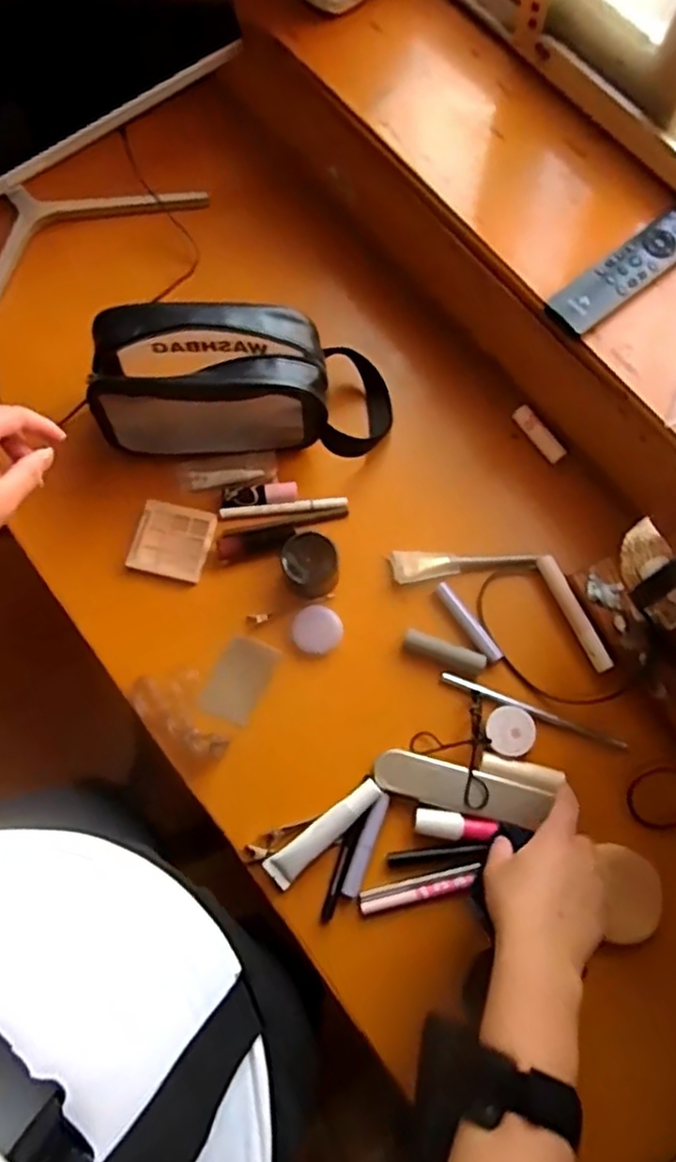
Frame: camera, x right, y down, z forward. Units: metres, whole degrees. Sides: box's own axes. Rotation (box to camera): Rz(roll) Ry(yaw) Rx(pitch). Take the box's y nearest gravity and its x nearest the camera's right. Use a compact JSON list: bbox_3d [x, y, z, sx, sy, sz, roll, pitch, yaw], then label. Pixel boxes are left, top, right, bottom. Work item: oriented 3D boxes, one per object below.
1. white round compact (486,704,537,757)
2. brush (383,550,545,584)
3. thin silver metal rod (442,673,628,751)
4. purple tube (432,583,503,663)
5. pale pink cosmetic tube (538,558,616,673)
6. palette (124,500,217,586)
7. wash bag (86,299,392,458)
[{"bbox_3d":[0.151,0.133,0.634,0.042,0.022,0.042,0,73,0],"label":"white round compact"},{"bbox_3d":[0.121,-0.015,0.688,0.139,0.020,0.031,-2,73,0],"label":"brush"},{"bbox_3d":[0.176,0.116,0.645,0.171,0.013,0.013,21,74,7],"label":"thin silver metal rod"},{"bbox_3d":[0.120,0.039,0.665,0.017,0.015,0.087,-32,75,-9],"label":"purple tube"},{"bbox_3d":[0.218,0.029,0.665,0.017,0.013,0.118,-22,74,-6],"label":"pale pink cosmetic tube"},{"bbox_3d":[-0.161,-0.038,0.694,0.073,0.011,0.070,13,73,4],"label":"palette"},{"bbox_3d":[-0.087,-0.186,0.668,0.263,0.119,0.103,0,73,0],"label":"wash bag"}]

